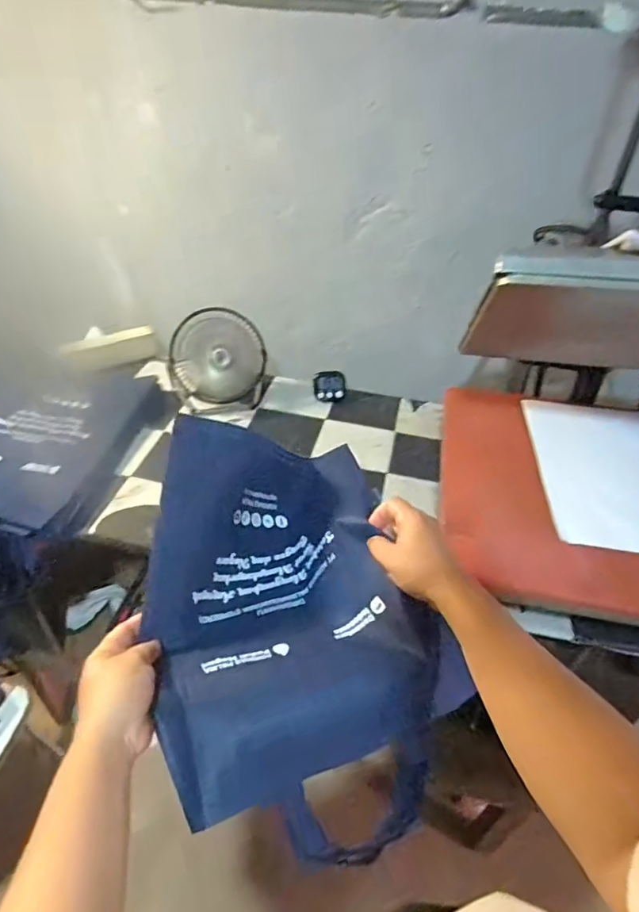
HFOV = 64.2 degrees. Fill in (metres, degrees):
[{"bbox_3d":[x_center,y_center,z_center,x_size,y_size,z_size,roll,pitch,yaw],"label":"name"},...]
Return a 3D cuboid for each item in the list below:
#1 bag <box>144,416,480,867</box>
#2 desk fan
[{"bbox_3d":[-0.032,0.103,0.508,0.266,0.121,0.418,-10,41,-14],"label":"bag"},{"bbox_3d":[-0.190,-0.184,0.977,0.193,0.174,0.108,-9,41,-13],"label":"desk fan"}]

